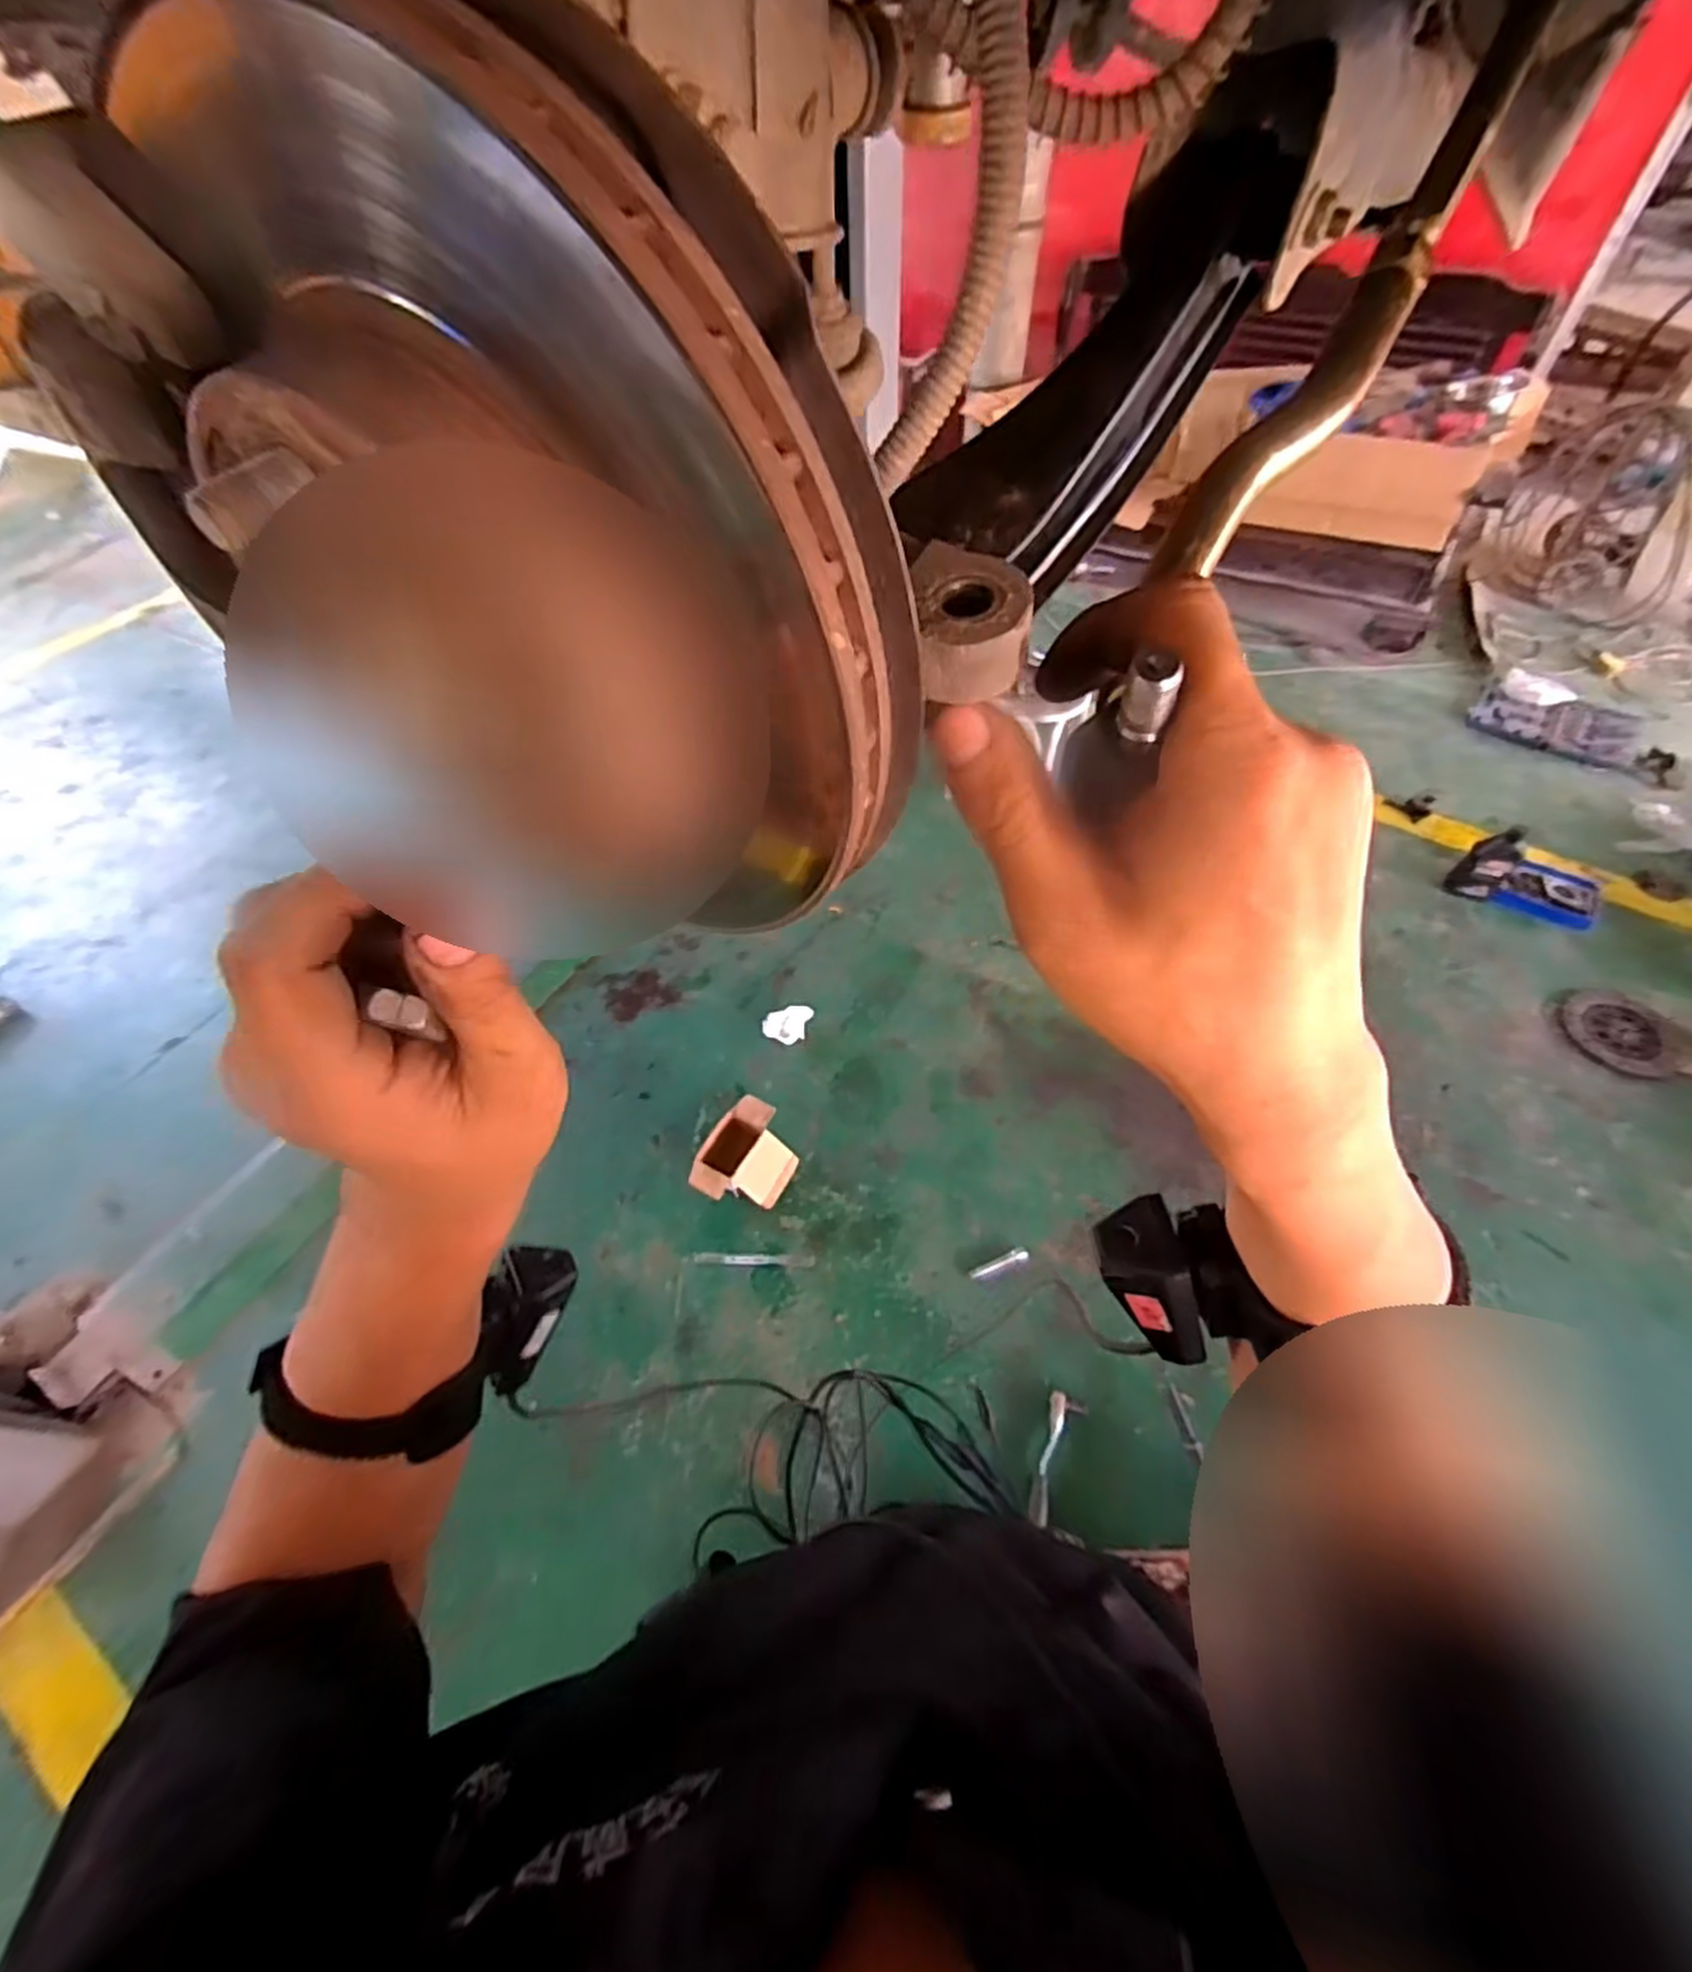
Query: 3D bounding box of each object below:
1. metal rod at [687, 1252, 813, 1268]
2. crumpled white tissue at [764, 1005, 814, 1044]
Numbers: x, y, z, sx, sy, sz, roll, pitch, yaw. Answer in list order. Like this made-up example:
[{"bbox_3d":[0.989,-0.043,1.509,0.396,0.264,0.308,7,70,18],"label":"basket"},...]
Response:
[{"bbox_3d":[-0.186,0.547,1.540,0.243,0.021,0.022,0,54,2],"label":"metal rod"},{"bbox_3d":[-0.143,0.085,1.841,0.108,0.048,0.094,17,56,14],"label":"crumpled white tissue"}]

